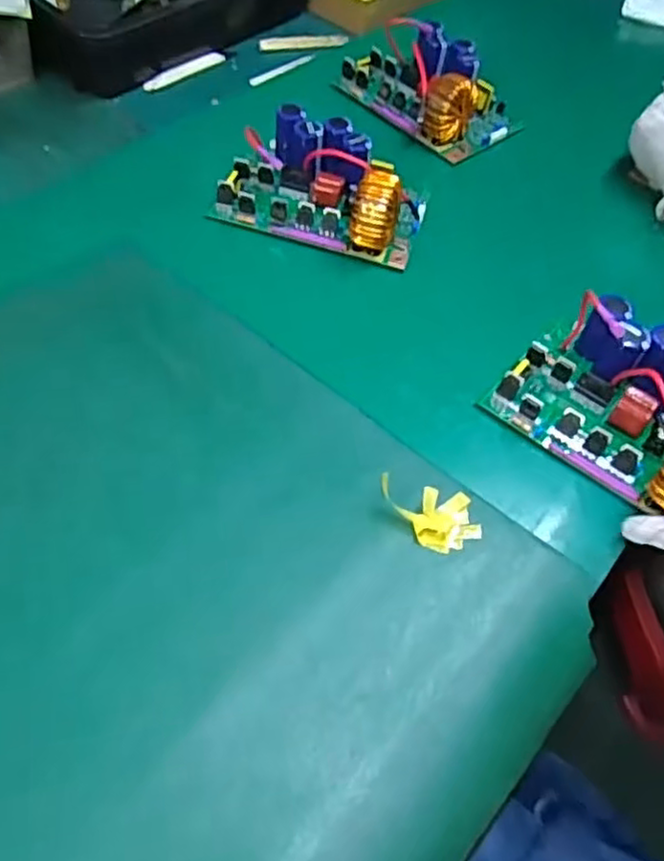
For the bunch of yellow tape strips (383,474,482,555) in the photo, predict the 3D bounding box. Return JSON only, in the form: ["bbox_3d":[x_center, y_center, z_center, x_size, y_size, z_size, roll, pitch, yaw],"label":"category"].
[{"bbox_3d":[0.070,0.060,0.475,0.068,0.022,0.046,2,55,-5],"label":"bunch of yellow tape strips"}]

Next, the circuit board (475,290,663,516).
[{"bbox_3d":[0.222,-0.028,0.521,0.163,0.065,0.122,37,61,18],"label":"circuit board"}]

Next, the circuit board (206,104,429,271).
[{"bbox_3d":[-0.004,-0.234,0.647,0.183,0.056,0.124,19,55,7],"label":"circuit board"}]

